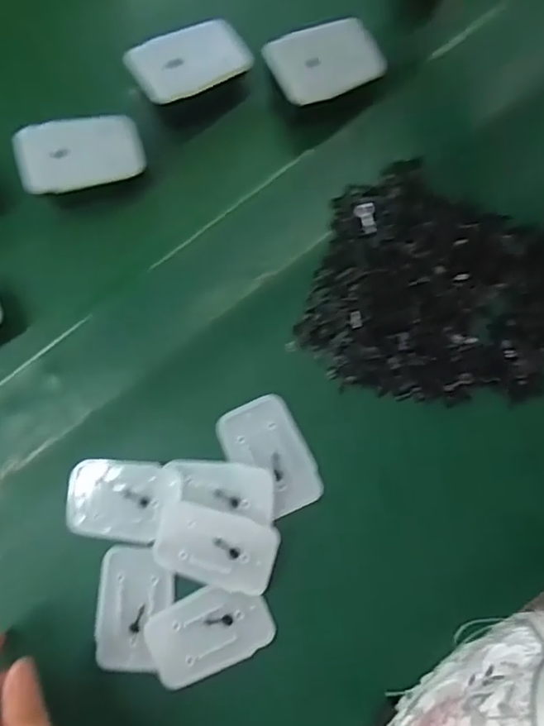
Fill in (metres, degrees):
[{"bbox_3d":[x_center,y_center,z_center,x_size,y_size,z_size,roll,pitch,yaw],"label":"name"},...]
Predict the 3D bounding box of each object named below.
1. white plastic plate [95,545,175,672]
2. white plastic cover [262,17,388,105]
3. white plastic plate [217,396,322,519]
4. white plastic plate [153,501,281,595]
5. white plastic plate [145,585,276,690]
[{"bbox_3d":[-0.082,0.146,0.345,0.045,0.007,0.071,1,82,2],"label":"white plastic plate"},{"bbox_3d":[0.034,-0.182,0.350,0.069,0.005,0.041,-24,96,-14],"label":"white plastic cover"},{"bbox_3d":[-0.001,0.057,0.353,0.045,0.006,0.070,-27,81,-1],"label":"white plastic plate"},{"bbox_3d":[-0.033,0.108,0.343,0.070,0.005,0.042,13,83,5],"label":"white plastic plate"},{"bbox_3d":[-0.036,0.156,0.337,0.069,0.007,0.043,-23,81,0],"label":"white plastic plate"}]

